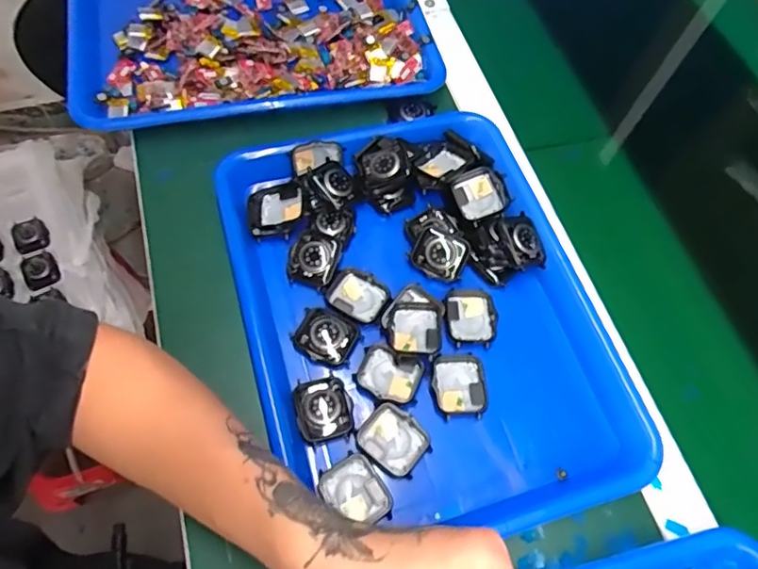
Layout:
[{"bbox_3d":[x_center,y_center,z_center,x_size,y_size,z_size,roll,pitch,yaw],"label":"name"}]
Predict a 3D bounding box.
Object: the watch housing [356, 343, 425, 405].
[{"bbox_3d":[0.007,0.065,0.389,0.046,0.011,0.036,28,65,10],"label":"watch housing"}]

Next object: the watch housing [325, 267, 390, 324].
[{"bbox_3d":[-0.016,0.008,0.420,0.044,0.005,0.036,30,65,11],"label":"watch housing"}]

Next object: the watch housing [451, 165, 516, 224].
[{"bbox_3d":[0.084,-0.075,0.450,0.042,0.017,0.040,-23,85,3],"label":"watch housing"}]

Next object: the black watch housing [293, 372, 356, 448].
[{"bbox_3d":[-0.038,0.084,0.374,0.037,0.009,0.043,-18,66,-12],"label":"black watch housing"}]

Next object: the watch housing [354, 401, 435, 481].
[{"bbox_3d":[0.010,0.105,0.368,0.044,0.008,0.038,42,68,16],"label":"watch housing"}]

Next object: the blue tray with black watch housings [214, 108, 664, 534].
[{"bbox_3d":[0.029,0.016,0.415,0.253,0.041,0.329,-14,65,-11],"label":"blue tray with black watch housings"}]

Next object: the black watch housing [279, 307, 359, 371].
[{"bbox_3d":[-0.039,0.037,0.403,0.047,0.009,0.039,31,65,12],"label":"black watch housing"}]

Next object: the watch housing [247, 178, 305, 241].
[{"bbox_3d":[-0.083,-0.061,0.443,0.050,0.010,0.043,-19,65,7],"label":"watch housing"}]

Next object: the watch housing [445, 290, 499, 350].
[{"bbox_3d":[0.071,0.026,0.419,0.039,0.009,0.045,2,63,-3],"label":"watch housing"}]

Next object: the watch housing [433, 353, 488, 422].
[{"bbox_3d":[0.058,0.074,0.396,0.038,0.014,0.045,-4,63,-6],"label":"watch housing"}]

